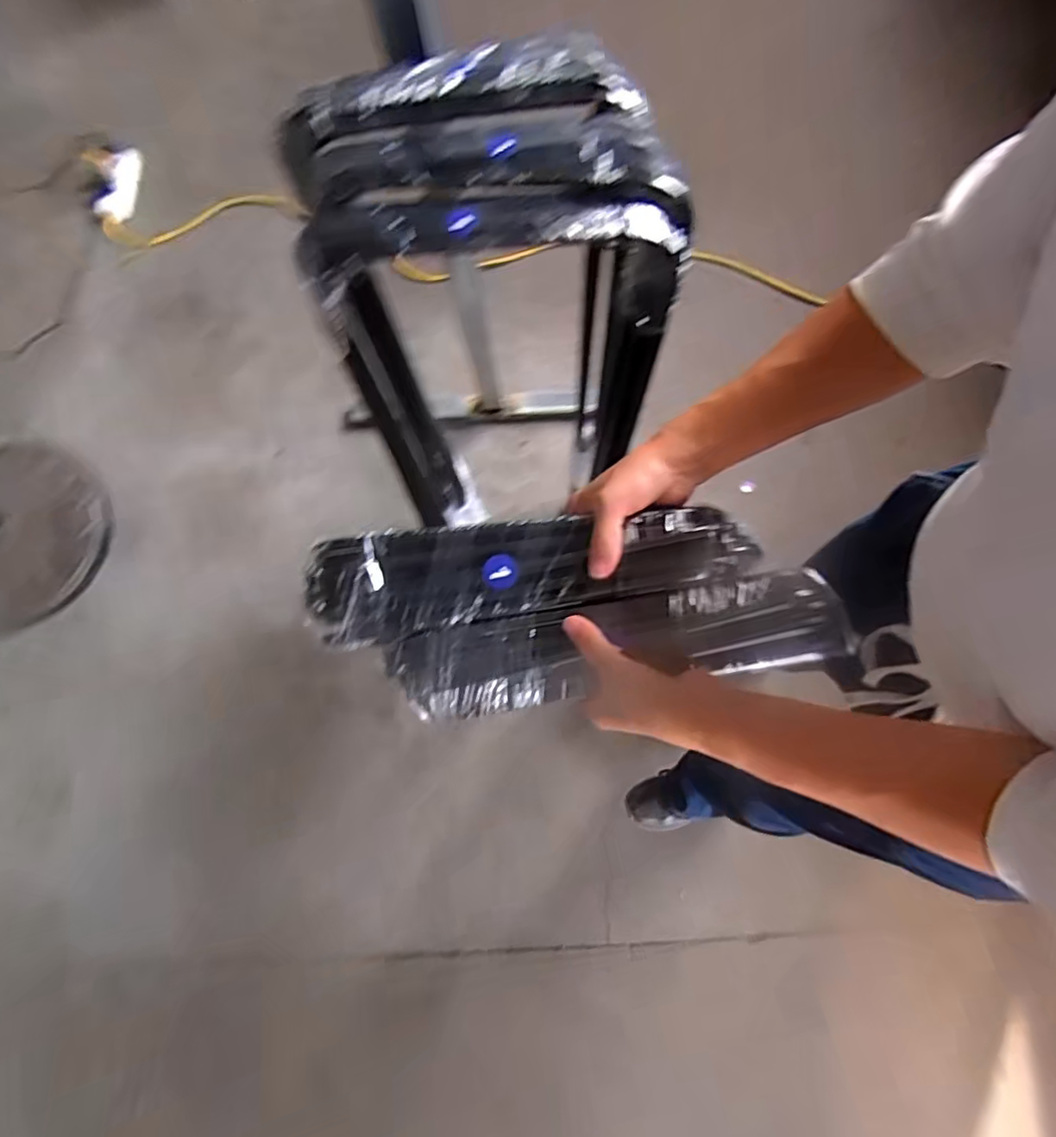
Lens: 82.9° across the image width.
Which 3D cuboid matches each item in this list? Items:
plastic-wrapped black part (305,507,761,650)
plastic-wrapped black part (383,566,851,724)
[{"bbox_3d":[-0.004,0.002,0.440,0.327,0.029,0.076,-7,77,4],"label":"plastic-wrapped black part"},{"bbox_3d":[0.066,0.055,0.434,0.328,0.028,0.065,-9,77,0],"label":"plastic-wrapped black part"}]

